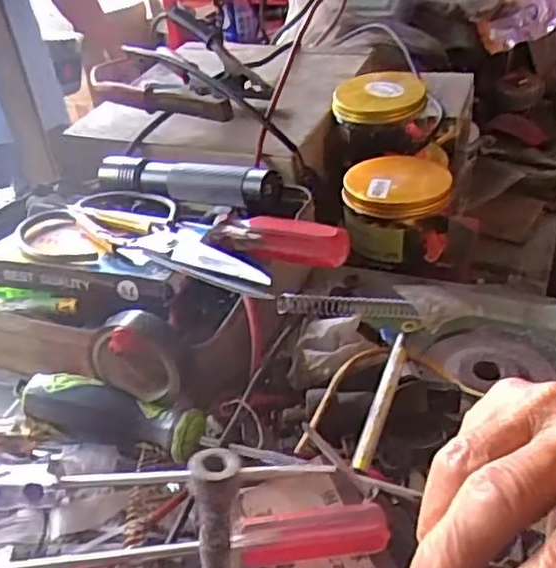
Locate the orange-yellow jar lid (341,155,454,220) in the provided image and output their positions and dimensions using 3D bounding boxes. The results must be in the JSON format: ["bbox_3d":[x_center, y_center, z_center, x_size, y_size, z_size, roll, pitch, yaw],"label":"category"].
[{"bbox_3d":[0.094,-0.078,0.527,0.083,0.017,0.078,-3,37,2],"label":"orange-yellow jar lid"}]

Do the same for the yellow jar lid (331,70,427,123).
[{"bbox_3d":[0.092,-0.173,0.609,0.080,0.020,0.080,1,37,7],"label":"yellow jar lid"}]

